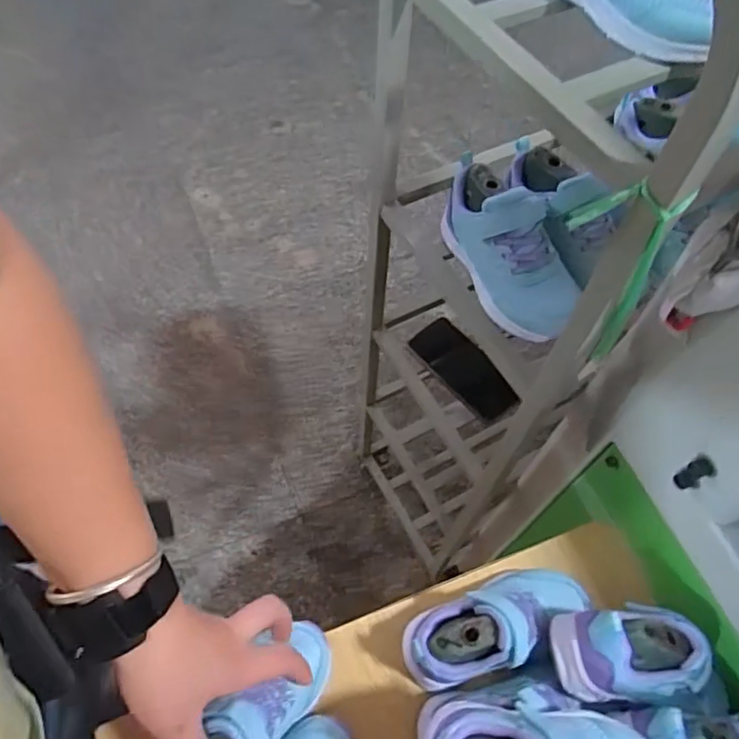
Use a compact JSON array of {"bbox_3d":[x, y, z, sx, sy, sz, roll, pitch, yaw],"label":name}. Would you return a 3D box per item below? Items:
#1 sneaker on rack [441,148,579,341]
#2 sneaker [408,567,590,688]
[{"bbox_3d":[0.129,-0.112,0.540,0.068,0.080,0.174,-19,63,-13],"label":"sneaker on rack"},{"bbox_3d":[0.104,0.199,0.462,0.155,0.067,0.067,-21,63,-13],"label":"sneaker"}]

